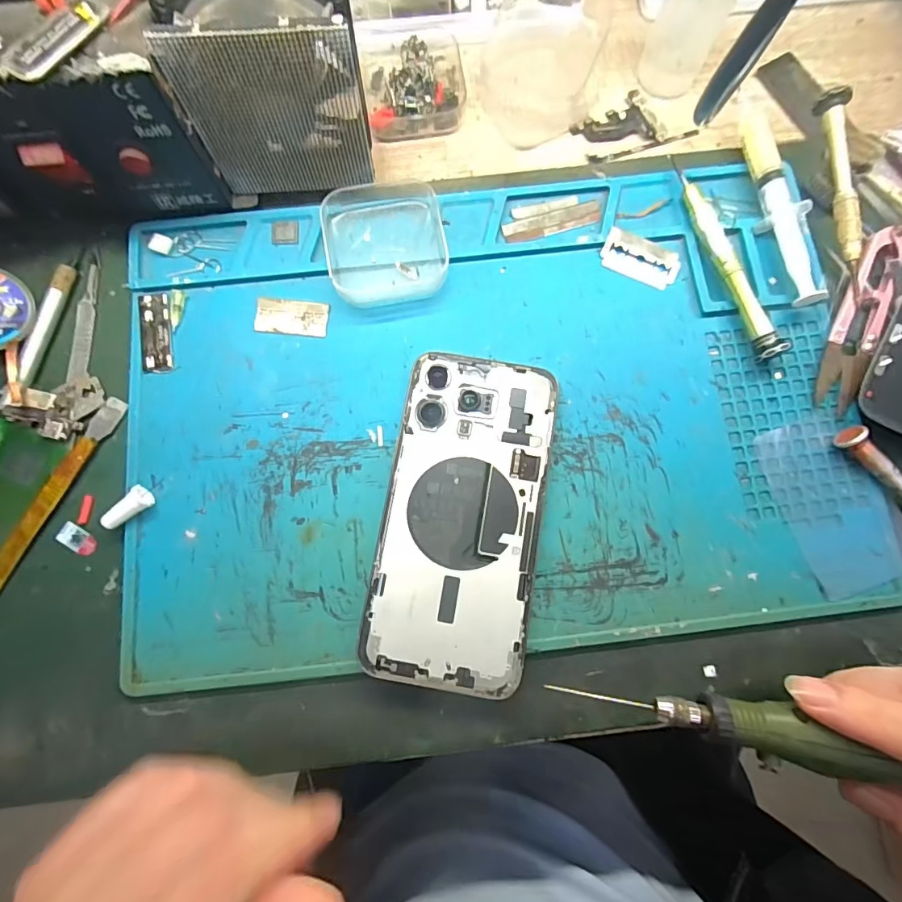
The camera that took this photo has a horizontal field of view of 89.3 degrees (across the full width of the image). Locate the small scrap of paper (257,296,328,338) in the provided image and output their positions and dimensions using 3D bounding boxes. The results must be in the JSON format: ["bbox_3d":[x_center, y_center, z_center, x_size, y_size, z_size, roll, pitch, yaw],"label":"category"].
[{"bbox_3d":[-0.086,-0.073,0.247,0.039,0.004,0.019,5,81,1],"label":"small scrap of paper"}]

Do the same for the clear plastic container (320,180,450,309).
[{"bbox_3d":[-0.036,-0.113,0.247,0.064,0.018,0.064,-13,81,-2],"label":"clear plastic container"}]

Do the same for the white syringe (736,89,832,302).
[{"bbox_3d":[0.178,-0.139,0.250,0.018,0.017,0.126,-11,81,-1],"label":"white syringe"}]

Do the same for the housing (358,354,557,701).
[{"bbox_3d":[0.006,0.031,0.225,0.075,0.012,0.156,9,81,2],"label":"housing"}]

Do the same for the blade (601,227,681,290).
[{"bbox_3d":[0.105,-0.106,0.253,0.042,0.004,0.022,25,93,3],"label":"blade"}]

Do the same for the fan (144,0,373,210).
[{"bbox_3d":[-0.081,-0.165,0.219,0.080,0.084,0.033,-6,81,-1],"label":"fan"}]

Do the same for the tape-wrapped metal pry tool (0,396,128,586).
[{"bbox_3d":[-0.204,0.025,0.229,0.012,0.006,0.120,28,82,5],"label":"tape-wrapped metal pry tool"}]

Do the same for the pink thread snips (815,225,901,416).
[{"bbox_3d":[0.215,-0.070,0.238,0.022,0.015,0.099,20,81,4],"label":"pink thread snips"}]

